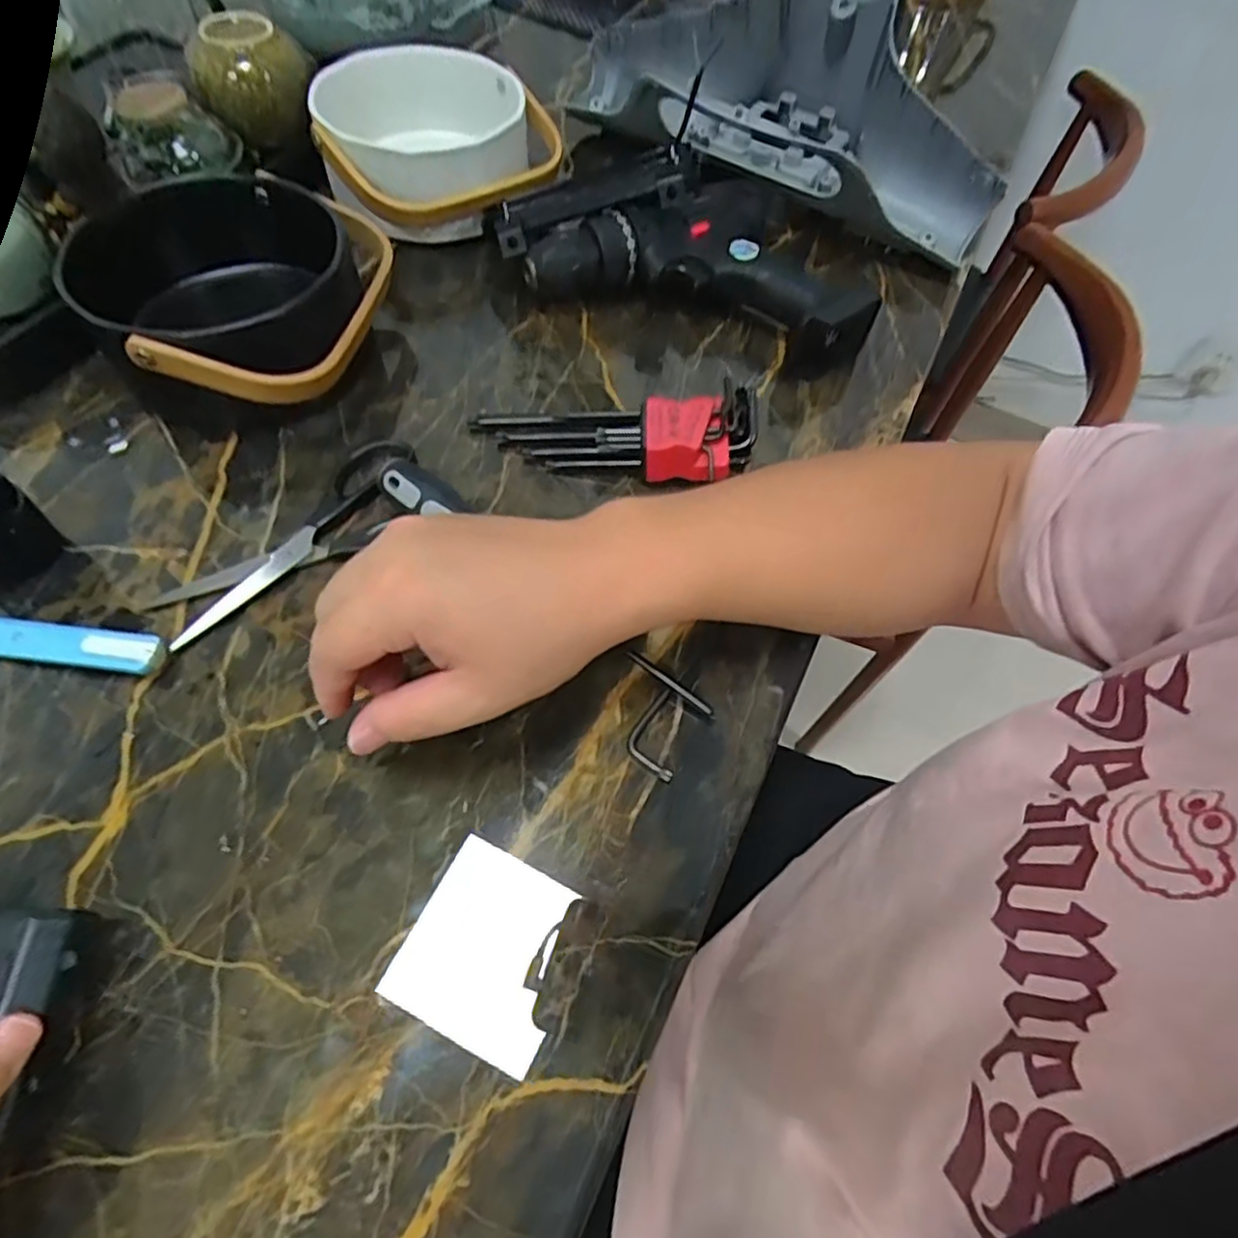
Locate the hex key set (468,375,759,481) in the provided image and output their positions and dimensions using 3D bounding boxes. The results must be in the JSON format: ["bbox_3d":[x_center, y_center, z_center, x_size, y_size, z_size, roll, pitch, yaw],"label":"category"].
[{"bbox_3d":[-0.002,-0.107,0.396,0.164,0.033,0.047,1,60,-3],"label":"hex key set"}]

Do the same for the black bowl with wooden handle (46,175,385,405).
[{"bbox_3d":[-0.223,-0.186,0.406,0.149,0.075,0.154,2,60,-3],"label":"black bowl with wooden handle"}]

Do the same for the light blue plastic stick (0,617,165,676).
[{"bbox_3d":[-0.278,0.012,0.322,0.124,0.015,0.018,7,59,1],"label":"light blue plastic stick"}]

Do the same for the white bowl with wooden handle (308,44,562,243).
[{"bbox_3d":[-0.130,-0.345,0.501,0.164,0.080,0.147,-8,61,-8],"label":"white bowl with wooden handle"}]

